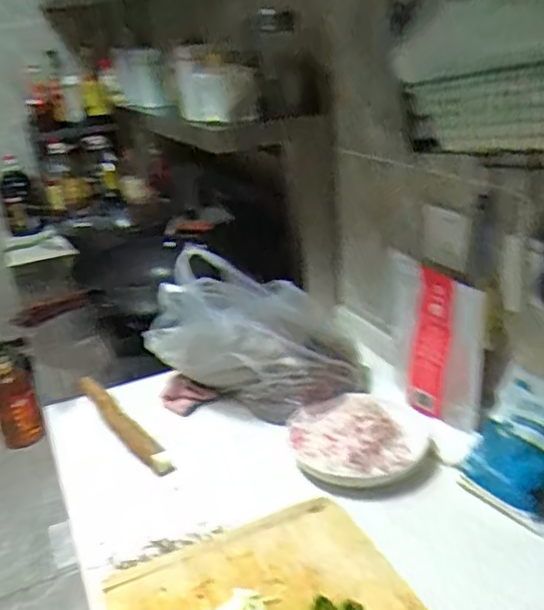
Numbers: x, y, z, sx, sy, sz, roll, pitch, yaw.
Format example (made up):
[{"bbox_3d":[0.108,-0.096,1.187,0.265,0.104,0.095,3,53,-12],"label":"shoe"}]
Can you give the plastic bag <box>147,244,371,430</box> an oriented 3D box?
[{"bbox_3d":[-0.026,0.054,1.020,0.335,0.231,0.201,-10,24,-11],"label":"plastic bag"}]

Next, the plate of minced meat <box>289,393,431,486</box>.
[{"bbox_3d":[0.123,0.184,0.897,0.186,0.065,0.179,-4,23,1],"label":"plate of minced meat"}]

